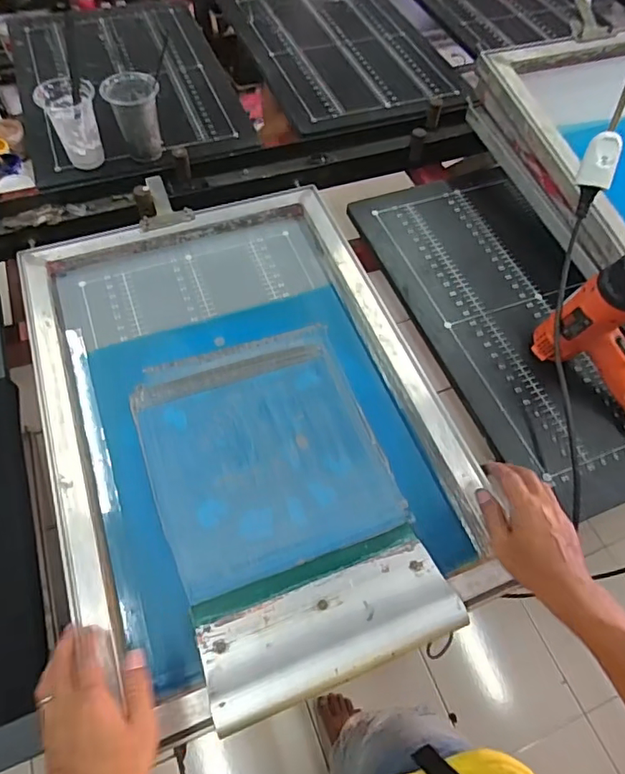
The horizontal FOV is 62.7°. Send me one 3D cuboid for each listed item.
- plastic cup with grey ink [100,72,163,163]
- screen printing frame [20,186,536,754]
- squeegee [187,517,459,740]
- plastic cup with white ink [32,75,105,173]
[{"bbox_3d":[-0.293,-0.449,0.869,0.086,0.119,0.083,-19,60,-13],"label":"plastic cup with grey ink"},{"bbox_3d":[-0.092,0.007,0.669,0.463,0.050,0.647,-18,60,-12],"label":"screen printing frame"},{"bbox_3d":[0.013,0.228,0.511,0.244,0.030,0.128,-18,37,-12],"label":"squeegee"},{"bbox_3d":[-0.390,-0.435,0.849,0.084,0.114,0.079,1,58,-1],"label":"plastic cup with white ink"}]

